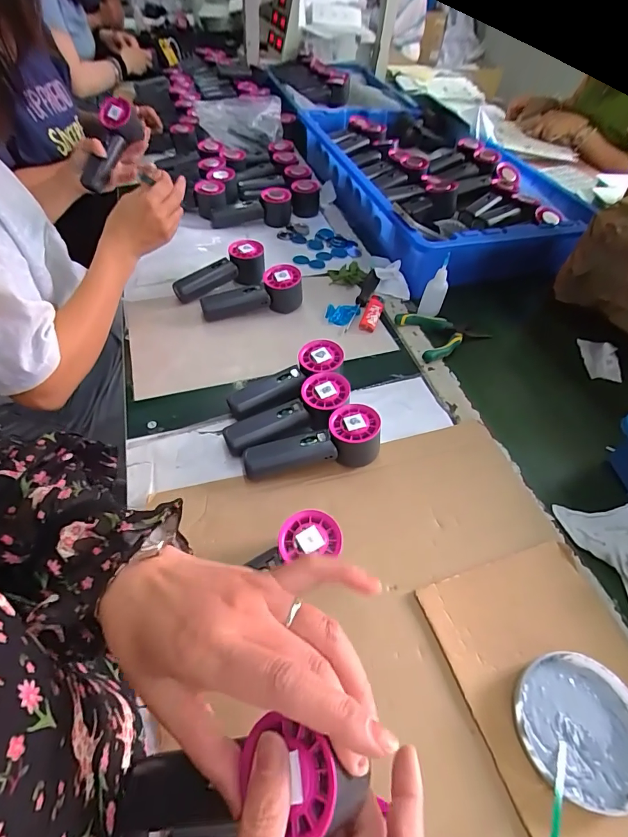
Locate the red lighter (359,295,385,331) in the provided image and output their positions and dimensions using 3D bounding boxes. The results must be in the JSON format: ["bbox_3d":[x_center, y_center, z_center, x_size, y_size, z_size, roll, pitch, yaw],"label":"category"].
[{"bbox_3d":[0.094,-0.169,0.660,0.025,0.014,0.082,17,52,9],"label":"red lighter"}]

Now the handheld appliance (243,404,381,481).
[{"bbox_3d":[-0.003,0.027,0.471,0.152,0.058,0.057,-5,52,-8],"label":"handheld appliance"}]

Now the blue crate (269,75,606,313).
[{"bbox_3d":[0.229,-0.527,0.898,0.388,0.100,0.701,-14,54,-15],"label":"blue crate"}]

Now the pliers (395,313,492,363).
[{"bbox_3d":[0.206,-0.138,0.642,0.136,0.018,0.103,-15,54,-15],"label":"pliers"}]

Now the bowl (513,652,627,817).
[{"bbox_3d":[0.213,0.246,0.332,0.102,0.018,0.098,2,52,-3],"label":"bowl"}]

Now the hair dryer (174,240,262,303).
[{"bbox_3d":[-0.149,-0.234,0.668,0.152,0.056,0.056,-32,60,-26],"label":"hair dryer"}]

